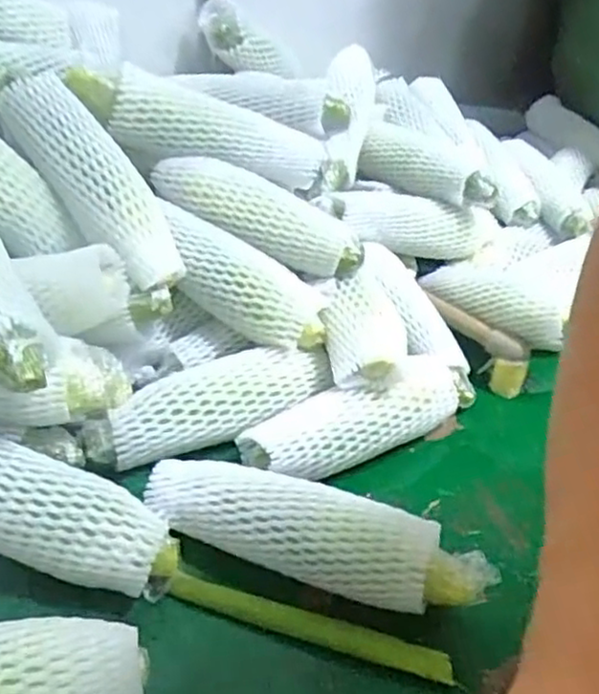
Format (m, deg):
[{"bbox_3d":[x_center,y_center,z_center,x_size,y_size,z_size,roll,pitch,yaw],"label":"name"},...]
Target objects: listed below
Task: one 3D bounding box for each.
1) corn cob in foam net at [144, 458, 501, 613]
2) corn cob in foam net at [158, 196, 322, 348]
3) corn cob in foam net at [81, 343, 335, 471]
[{"bbox_3d":[0.010,0.134,0.500,0.249,0.066,0.068,15,34,12],"label":"corn cob in foam net"},{"bbox_3d":[-0.061,-0.064,0.637,0.196,0.061,0.068,39,42,12],"label":"corn cob in foam net"},{"bbox_3d":[-0.075,0.045,0.591,0.212,0.053,0.064,-15,39,-29],"label":"corn cob in foam net"}]

